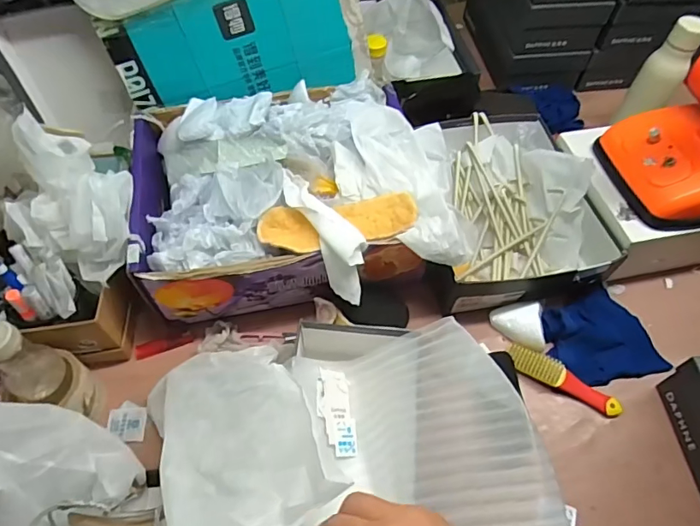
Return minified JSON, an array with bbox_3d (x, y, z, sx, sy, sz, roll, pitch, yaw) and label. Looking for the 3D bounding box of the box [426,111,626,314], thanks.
[{"bbox_3d":[0.232,-0.100,0.791,0.264,0.099,0.337,-7,57,-6],"label":"box"}]

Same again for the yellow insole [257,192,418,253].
[{"bbox_3d":[-0.015,-0.055,0.642,0.205,0.010,0.063,-8,57,-6],"label":"yellow insole"}]

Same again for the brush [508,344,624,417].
[{"bbox_3d":[0.292,0.160,0.674,0.153,0.030,0.028,27,60,16],"label":"brush"}]

